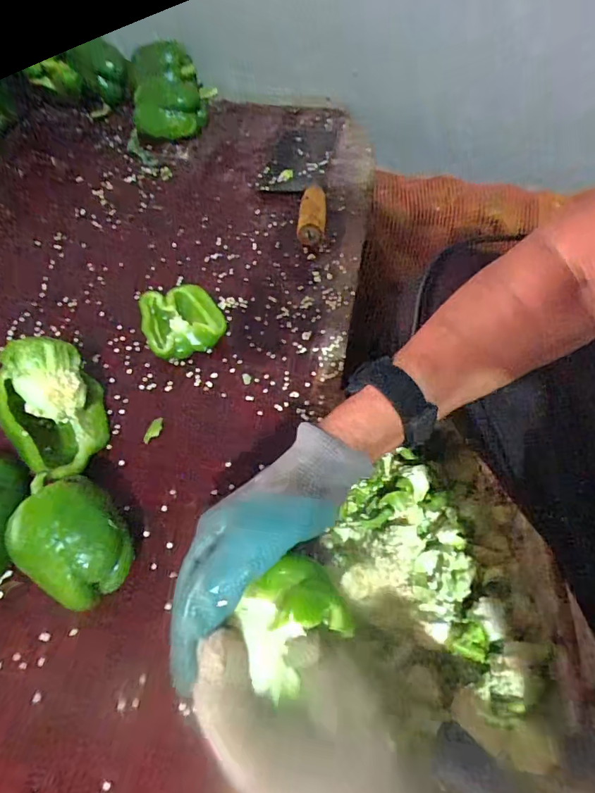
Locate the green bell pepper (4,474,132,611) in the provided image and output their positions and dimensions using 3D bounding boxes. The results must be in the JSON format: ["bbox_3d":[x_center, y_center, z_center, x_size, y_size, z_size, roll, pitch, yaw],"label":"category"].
[{"bbox_3d":[-0.154,0.102,0.332,0.079,0.062,0.066,28,61,18],"label":"green bell pepper"}]

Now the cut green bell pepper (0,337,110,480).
[{"bbox_3d":[-0.201,0.012,0.387,0.070,0.075,0.096,-25,60,-15],"label":"cut green bell pepper"}]

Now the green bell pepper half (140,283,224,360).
[{"bbox_3d":[-0.113,-0.075,0.468,0.077,0.031,0.071,-1,57,1],"label":"green bell pepper half"}]

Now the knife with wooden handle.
[{"bbox_3d":[-0.003,-0.277,0.592,0.085,0.038,0.231,5,57,4],"label":"knife with wooden handle"}]

